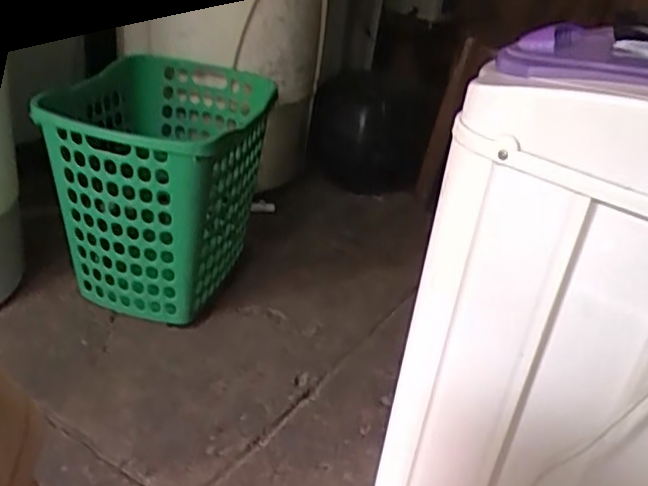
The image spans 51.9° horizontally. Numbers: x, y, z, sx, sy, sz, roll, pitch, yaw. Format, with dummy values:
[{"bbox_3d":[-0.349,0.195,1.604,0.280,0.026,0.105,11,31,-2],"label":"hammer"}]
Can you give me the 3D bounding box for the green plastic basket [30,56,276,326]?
[{"bbox_3d":[-0.312,-0.097,1.332,0.340,0.419,0.409,8,31,0],"label":"green plastic basket"}]

